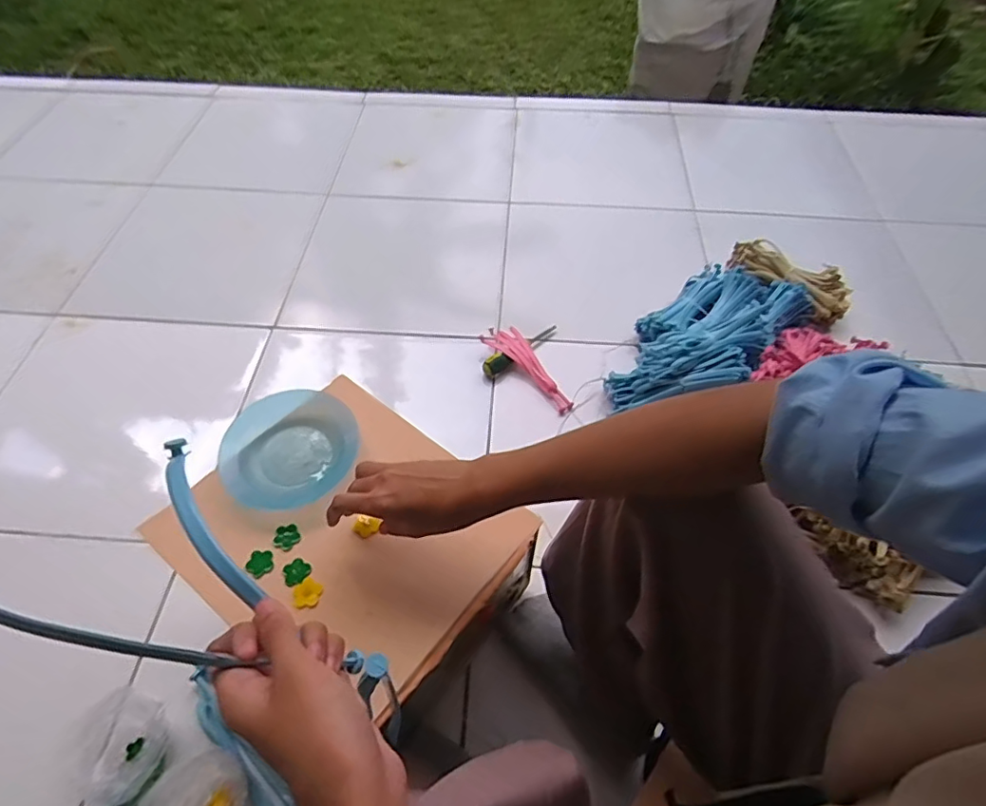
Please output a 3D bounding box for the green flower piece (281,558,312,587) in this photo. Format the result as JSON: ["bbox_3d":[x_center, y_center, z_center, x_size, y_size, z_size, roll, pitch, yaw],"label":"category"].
[{"bbox_3d":[-0.174,0.149,0.489,0.022,0.004,0.024,0,55,0],"label":"green flower piece"}]

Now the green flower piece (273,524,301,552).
[{"bbox_3d":[-0.188,0.122,0.507,0.024,0.004,0.024,0,55,0],"label":"green flower piece"}]

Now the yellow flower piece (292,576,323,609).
[{"bbox_3d":[-0.160,0.163,0.478,0.025,0.004,0.024,-15,57,-10],"label":"yellow flower piece"}]

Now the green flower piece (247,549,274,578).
[{"bbox_3d":[-0.208,0.143,0.494,0.023,0.004,0.024,0,55,0],"label":"green flower piece"}]

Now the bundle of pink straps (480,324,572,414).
[{"bbox_3d":[0.062,-0.061,0.924,0.055,0.024,0.197,-32,61,-20],"label":"bundle of pink straps"}]

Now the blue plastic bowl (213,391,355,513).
[{"bbox_3d":[-0.198,0.045,0.545,0.103,0.042,0.130,36,62,22],"label":"blue plastic bowl"}]

